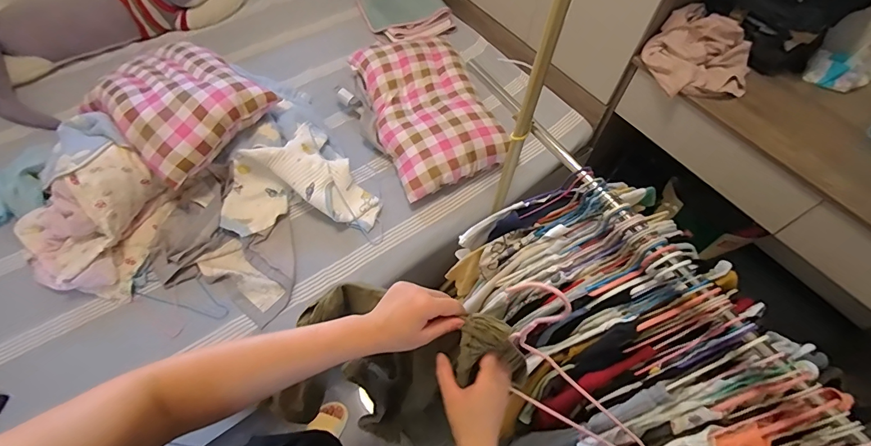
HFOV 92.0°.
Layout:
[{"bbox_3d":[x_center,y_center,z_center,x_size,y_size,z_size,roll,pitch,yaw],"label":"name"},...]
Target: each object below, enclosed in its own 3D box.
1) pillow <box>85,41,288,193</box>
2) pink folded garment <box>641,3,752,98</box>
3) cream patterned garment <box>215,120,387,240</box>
[{"bbox_3d":[-0.716,-0.357,1.152,0.462,0.099,0.383,33,62,16],"label":"pillow"},{"bbox_3d":[0.714,-0.447,1.132,0.269,0.124,0.248,34,63,16],"label":"pink folded garment"},{"bbox_3d":[-0.382,-0.140,1.189,0.413,0.147,0.322,-6,59,-7],"label":"cream patterned garment"}]

